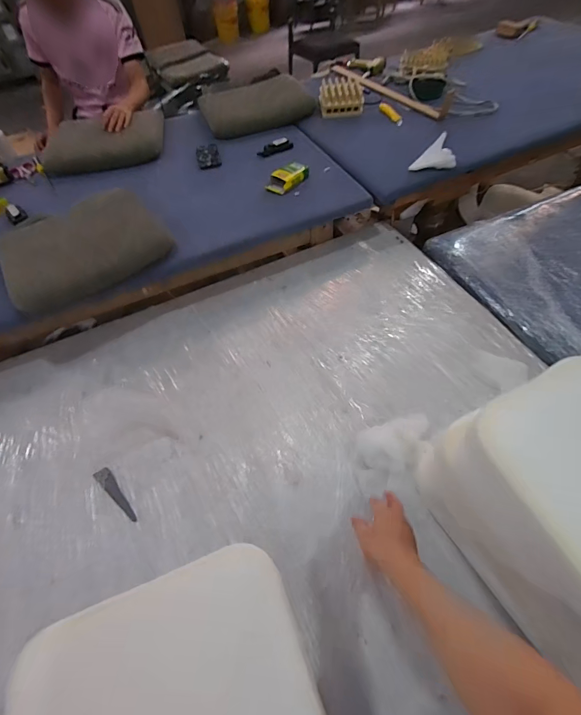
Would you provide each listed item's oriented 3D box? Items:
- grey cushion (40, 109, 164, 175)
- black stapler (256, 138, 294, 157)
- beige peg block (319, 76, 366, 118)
[{"bbox_3d":[-0.730,-0.843,1.433,0.462,0.068,0.236,-9,61,-3],"label":"grey cushion"},{"bbox_3d":[-0.060,-0.803,1.411,0.140,0.032,0.052,-29,57,-15],"label":"black stapler"},{"bbox_3d":[0.205,-1.062,1.509,0.179,0.085,0.163,0,57,6],"label":"beige peg block"}]

